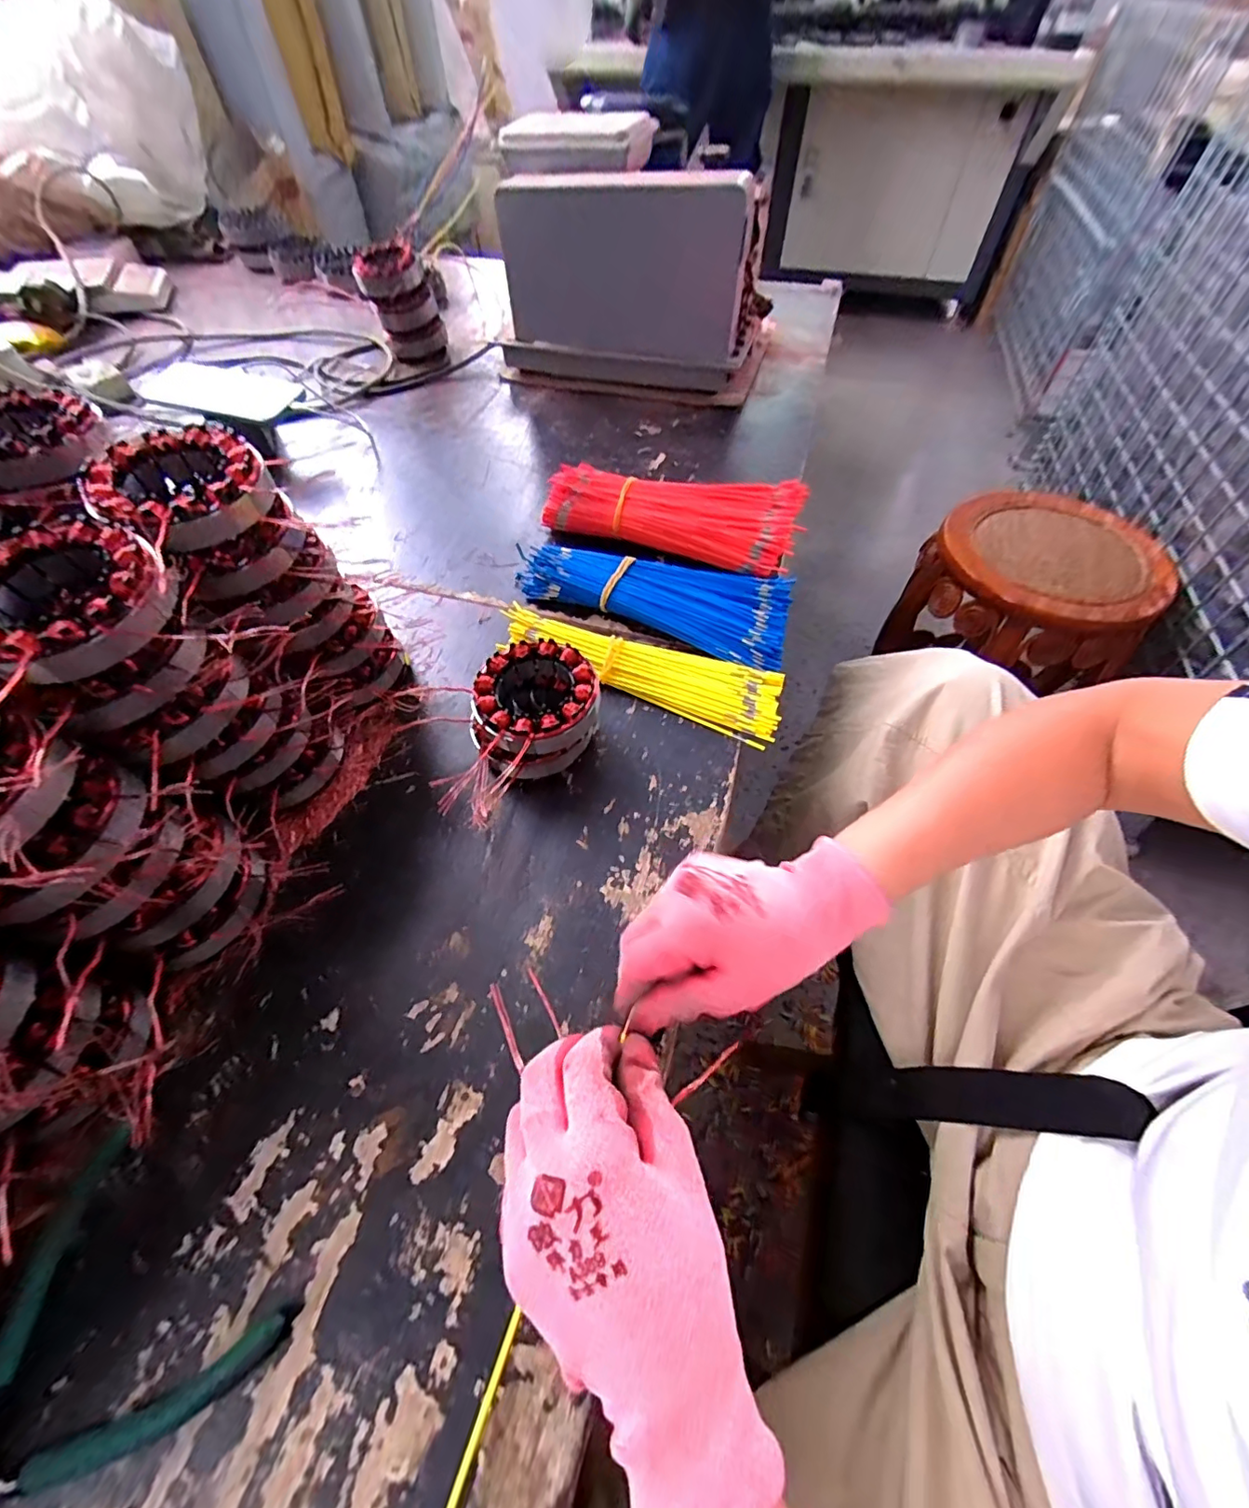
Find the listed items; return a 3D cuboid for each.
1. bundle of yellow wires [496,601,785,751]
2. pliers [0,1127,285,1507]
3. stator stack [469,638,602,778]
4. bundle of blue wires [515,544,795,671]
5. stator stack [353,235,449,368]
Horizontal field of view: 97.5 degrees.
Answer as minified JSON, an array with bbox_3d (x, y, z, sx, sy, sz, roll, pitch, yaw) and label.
[{"bbox_3d":[0.014,-0.077,0.462,0.241,0.022,0.064,23,59,14],"label":"bundle of yellow wires"},{"bbox_3d":[-0.244,0.269,0.237,0.134,0.010,0.122,29,61,18],"label":"pliers"},{"bbox_3d":[-0.066,-0.027,0.403,0.093,0.064,0.091,-28,61,-17],"label":"stator stack"},{"bbox_3d":[0.025,-0.144,0.498,0.253,0.036,0.092,19,58,12],"label":"bundle of blue wires"},{"bbox_3d":[-0.315,-0.636,0.783,0.100,0.119,0.097,-19,59,-12],"label":"stator stack"}]

